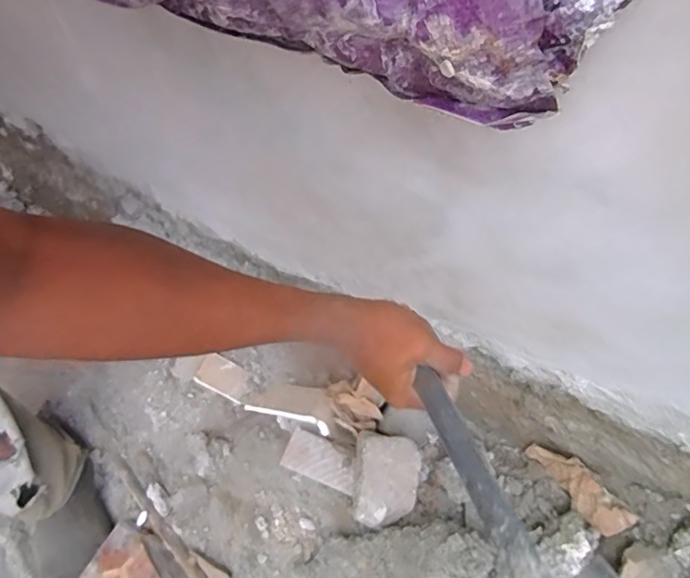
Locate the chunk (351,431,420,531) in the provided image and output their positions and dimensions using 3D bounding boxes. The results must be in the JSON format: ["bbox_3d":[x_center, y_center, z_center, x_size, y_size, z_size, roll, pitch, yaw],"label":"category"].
[{"bbox_3d":[0.048,0.249,0.695,0.092,0.064,0.111,4,87,-23],"label":"chunk"}]

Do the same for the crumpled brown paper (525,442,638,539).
[{"bbox_3d":[0.303,0.254,0.668,0.045,0.026,0.139,-47,50,8],"label":"crumpled brown paper"}]

